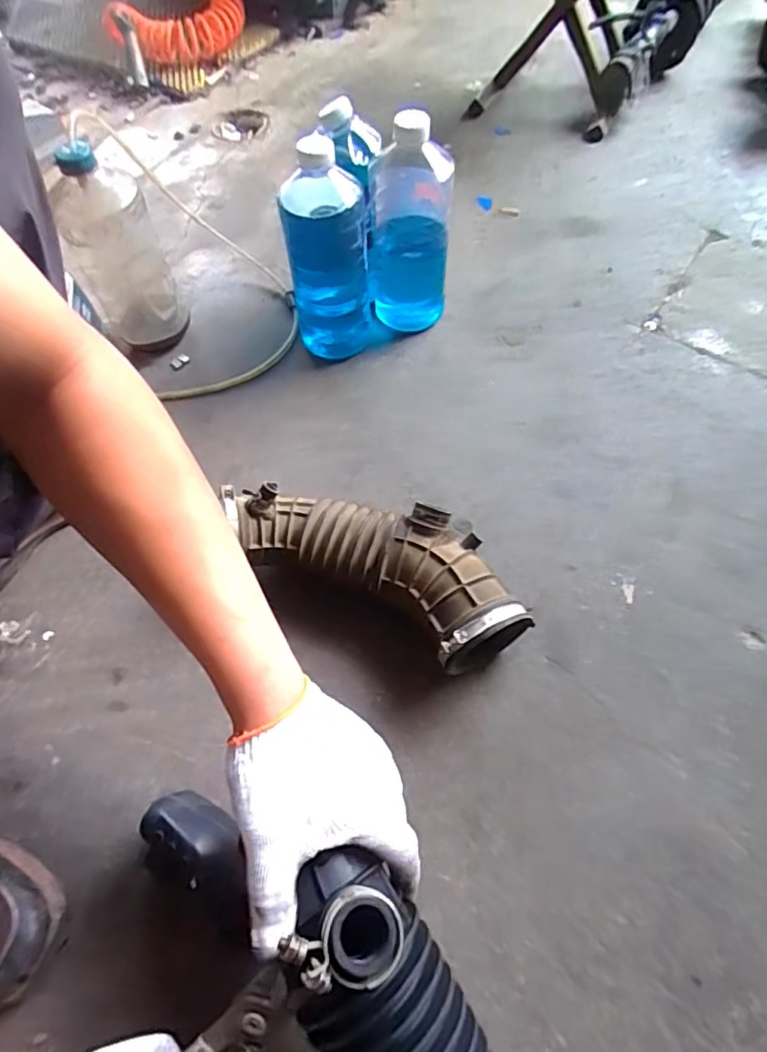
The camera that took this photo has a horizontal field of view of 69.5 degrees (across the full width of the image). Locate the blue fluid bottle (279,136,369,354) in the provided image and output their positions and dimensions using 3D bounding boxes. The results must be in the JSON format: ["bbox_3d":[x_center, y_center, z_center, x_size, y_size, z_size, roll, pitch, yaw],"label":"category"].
[{"bbox_3d":[-0.069,-0.329,0.681,0.095,0.253,0.084,-3,62,0],"label":"blue fluid bottle"}]

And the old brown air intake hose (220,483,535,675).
[{"bbox_3d":[-0.005,0.039,0.566,0.316,0.091,0.125,28,67,17],"label":"old brown air intake hose"}]

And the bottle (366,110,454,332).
[{"bbox_3d":[0.031,-0.386,0.700,0.102,0.251,0.104,2,62,3],"label":"bottle"}]

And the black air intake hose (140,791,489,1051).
[{"bbox_3d":[-0.031,0.285,0.370,0.355,0.178,0.107,25,65,29],"label":"black air intake hose"}]

